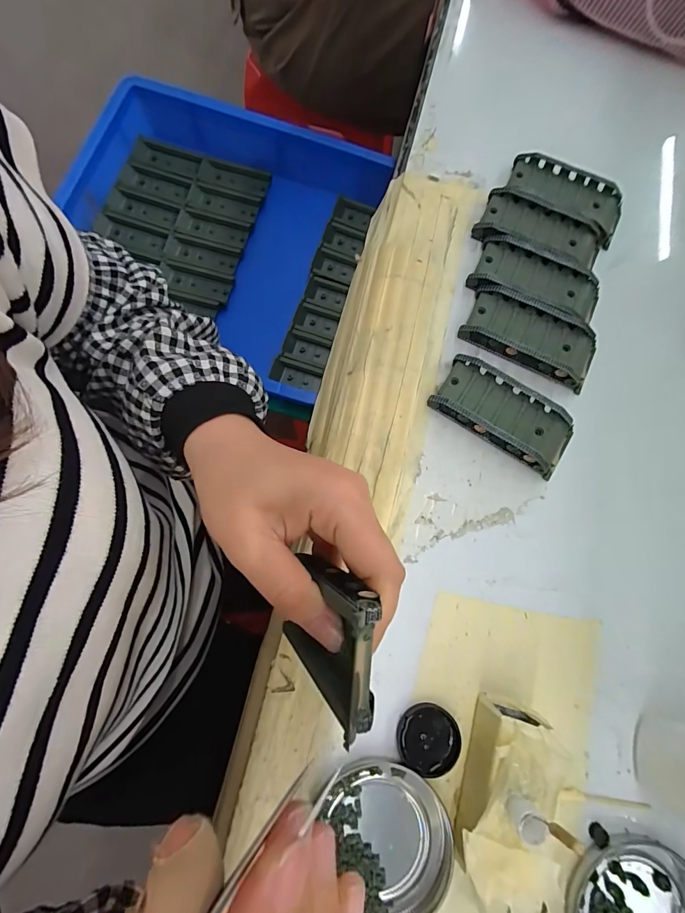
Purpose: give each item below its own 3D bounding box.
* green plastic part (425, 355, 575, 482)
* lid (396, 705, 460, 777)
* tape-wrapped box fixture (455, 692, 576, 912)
[{"bbox_3d":[0.112,-0.029,0.273,0.095,0.016,0.044,33,77,2],"label":"green plastic part"},{"bbox_3d":[0.049,0.163,0.230,0.035,0.008,0.034,1,78,-5],"label":"lid"},{"bbox_3d":[0.088,0.179,0.210,0.050,0.045,0.087,13,76,0],"label":"tape-wrapped box fixture"}]

